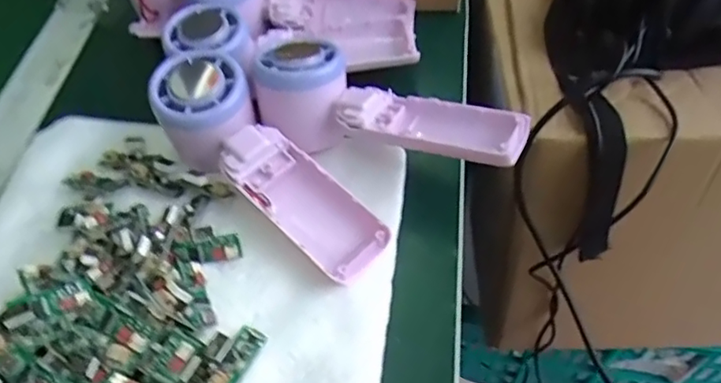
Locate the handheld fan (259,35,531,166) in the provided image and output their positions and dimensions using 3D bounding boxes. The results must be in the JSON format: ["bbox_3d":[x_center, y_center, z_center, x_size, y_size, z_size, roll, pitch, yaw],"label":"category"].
[{"bbox_3d":[0.014,-0.046,0.349,0.163,0.043,0.056,19,59,16],"label":"handheld fan"}]

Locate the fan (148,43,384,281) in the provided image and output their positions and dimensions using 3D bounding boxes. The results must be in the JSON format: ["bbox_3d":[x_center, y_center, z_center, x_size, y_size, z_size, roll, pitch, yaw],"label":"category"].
[{"bbox_3d":[-0.055,-0.013,0.348,0.162,0.041,0.050,43,67,10],"label":"fan"}]

